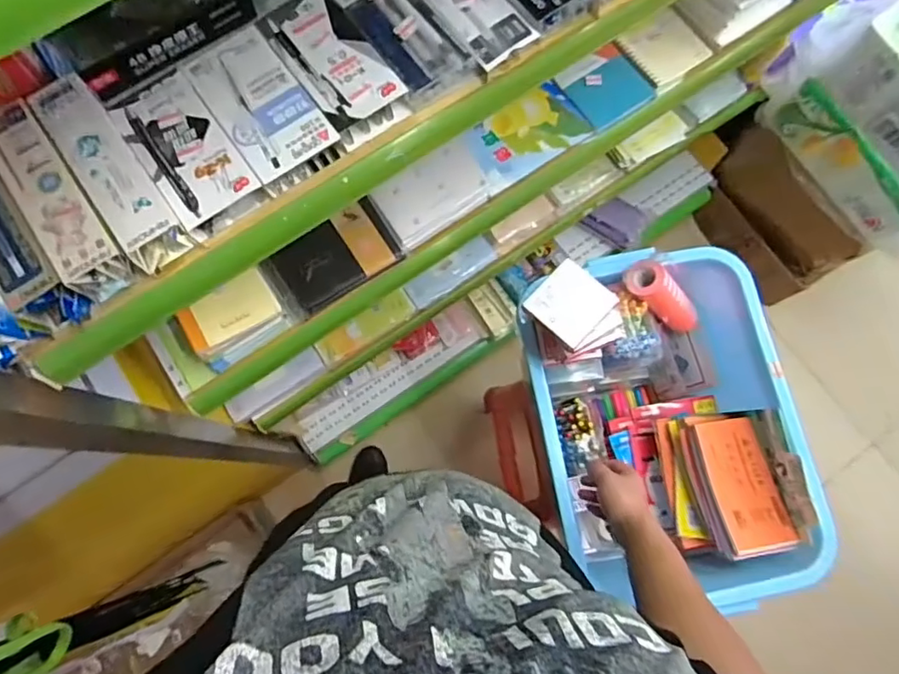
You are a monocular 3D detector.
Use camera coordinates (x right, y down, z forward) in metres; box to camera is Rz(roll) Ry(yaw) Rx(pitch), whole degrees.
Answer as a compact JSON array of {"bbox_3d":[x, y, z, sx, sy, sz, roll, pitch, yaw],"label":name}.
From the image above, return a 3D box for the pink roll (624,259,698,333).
[{"bbox_3d":[0.326,-0.056,0.874,0.059,0.198,0.044,3,74,36],"label":"pink roll"}]

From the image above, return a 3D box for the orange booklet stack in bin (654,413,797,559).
[{"bbox_3d":[0.389,0.219,0.851,0.082,0.149,0.210,1,60,-23],"label":"orange booklet stack in bin"}]

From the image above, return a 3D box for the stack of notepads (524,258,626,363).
[{"bbox_3d":[0.161,-0.030,0.726,0.089,0.039,0.112,-41,79,2],"label":"stack of notepads"}]

